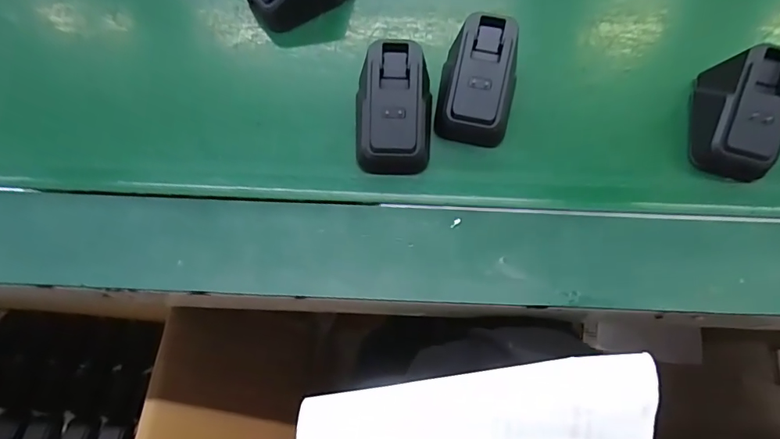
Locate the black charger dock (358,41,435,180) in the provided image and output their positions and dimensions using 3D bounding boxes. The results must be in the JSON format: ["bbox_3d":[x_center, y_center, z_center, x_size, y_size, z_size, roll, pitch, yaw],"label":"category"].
[{"bbox_3d":[0.003,-0.061,0.257,0.041,0.039,0.062,5,69,2],"label":"black charger dock"}]

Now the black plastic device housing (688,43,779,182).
[{"bbox_3d":[0.198,-0.061,0.259,0.044,0.038,0.067,10,69,4],"label":"black plastic device housing"}]

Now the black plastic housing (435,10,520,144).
[{"bbox_3d":[0.053,-0.080,0.266,0.043,0.040,0.060,15,70,5],"label":"black plastic housing"}]

